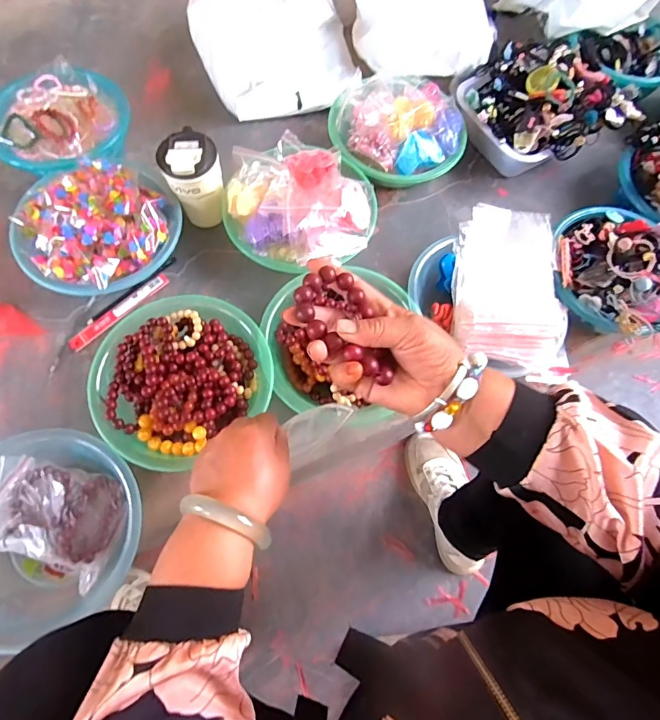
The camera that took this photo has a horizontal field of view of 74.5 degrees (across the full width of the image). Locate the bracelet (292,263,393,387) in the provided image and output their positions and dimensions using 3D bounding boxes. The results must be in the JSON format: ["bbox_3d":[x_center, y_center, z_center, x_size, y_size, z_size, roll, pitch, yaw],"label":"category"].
[{"bbox_3d":[0.008,-0.026,0.321,0.054,0.018,0.095,-18,71,-9],"label":"bracelet"}]

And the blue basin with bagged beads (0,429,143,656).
[{"bbox_3d":[-0.352,0.210,0.543,0.231,0.073,0.224,1,69,-3],"label":"blue basin with bagged beads"}]

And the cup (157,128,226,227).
[{"bbox_3d":[-0.210,-0.277,0.690,0.085,0.143,0.095,-16,71,-9],"label":"cup"}]

